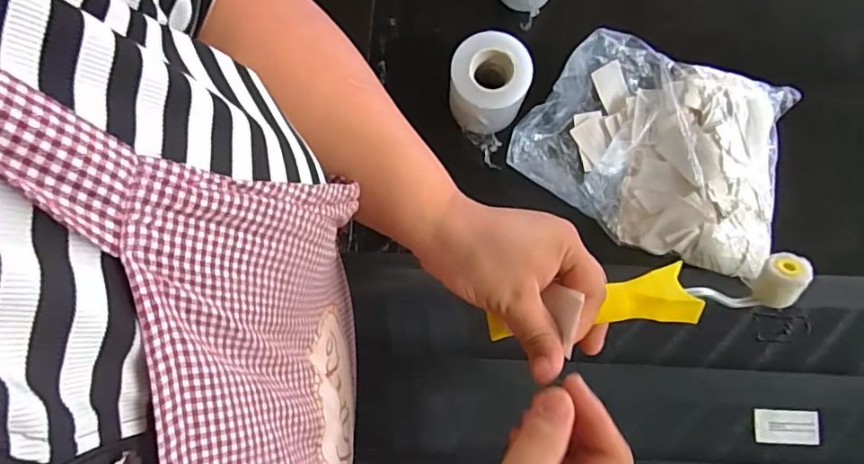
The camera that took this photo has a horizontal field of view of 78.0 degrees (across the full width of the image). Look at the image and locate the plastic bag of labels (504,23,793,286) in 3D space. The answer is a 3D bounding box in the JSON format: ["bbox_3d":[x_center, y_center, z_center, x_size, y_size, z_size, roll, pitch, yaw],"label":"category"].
[{"bbox_3d":[0.183,-0.067,0.444,0.215,0.044,0.162,13,80,1],"label":"plastic bag of labels"}]

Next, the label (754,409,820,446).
[{"bbox_3d":[0.286,0.157,0.430,0.051,0.004,0.027,3,80,-1],"label":"label"}]

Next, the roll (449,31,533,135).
[{"bbox_3d":[0.046,-0.121,0.439,0.061,0.055,0.061,0,80,-1],"label":"roll"}]

